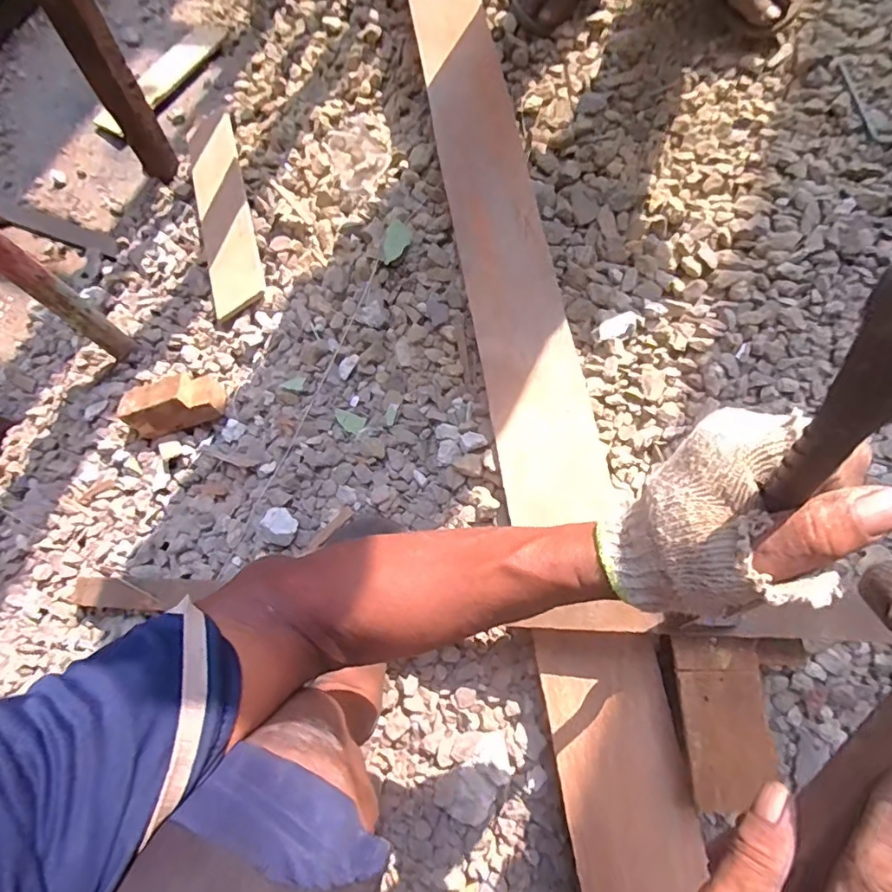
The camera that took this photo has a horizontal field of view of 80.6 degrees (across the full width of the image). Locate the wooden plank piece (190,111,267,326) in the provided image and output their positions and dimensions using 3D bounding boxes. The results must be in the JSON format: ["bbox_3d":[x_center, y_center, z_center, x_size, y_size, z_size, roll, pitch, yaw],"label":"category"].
[{"bbox_3d":[-0.394,-0.416,0.917,0.103,0.023,0.456,-27,66,17],"label":"wooden plank piece"}]

